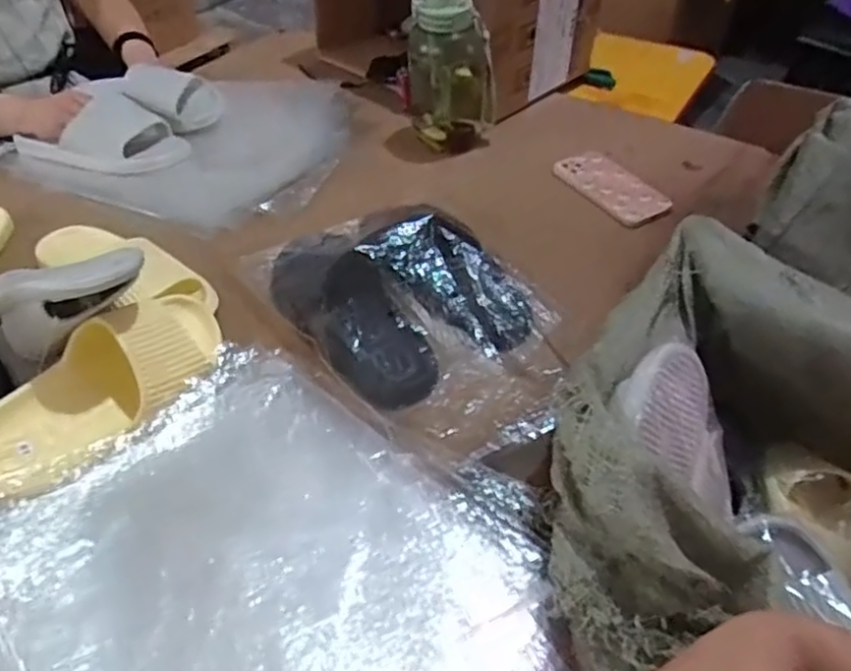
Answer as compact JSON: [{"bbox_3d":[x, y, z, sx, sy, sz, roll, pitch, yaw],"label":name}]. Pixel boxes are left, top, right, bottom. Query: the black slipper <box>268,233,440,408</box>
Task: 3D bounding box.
[{"bbox_3d":[-0.085,-0.029,0.708,0.100,0.074,0.257,-28,50,-25],"label":"black slipper"}]

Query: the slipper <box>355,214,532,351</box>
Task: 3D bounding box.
[{"bbox_3d":[0.030,-0.064,0.711,0.203,0.055,0.094,41,56,16],"label":"slipper"}]

